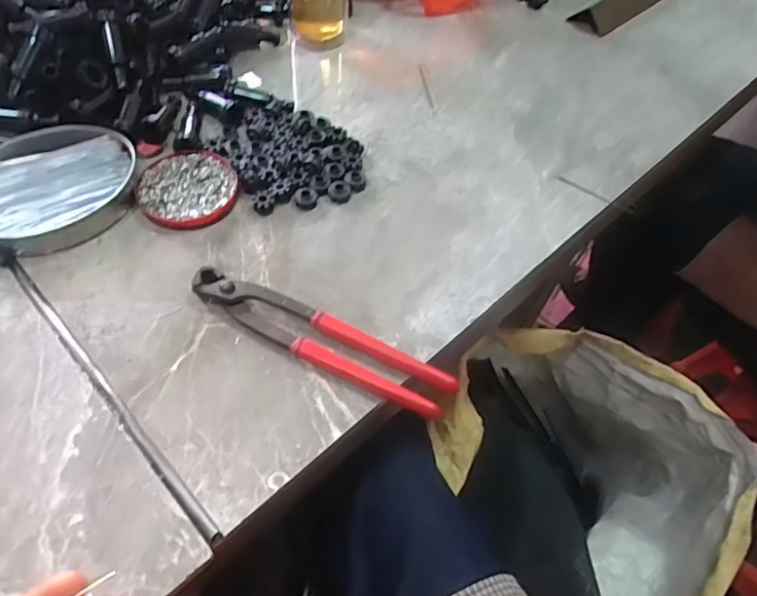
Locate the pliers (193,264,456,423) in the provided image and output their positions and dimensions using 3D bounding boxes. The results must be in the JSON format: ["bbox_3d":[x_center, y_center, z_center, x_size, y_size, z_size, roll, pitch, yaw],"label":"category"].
[{"bbox_3d":[-0.044,0.029,0.401,0.201,0.016,0.034,25,57,12],"label":"pliers"}]

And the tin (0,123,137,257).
[{"bbox_3d":[-0.266,-0.091,0.455,0.135,0.029,0.104,-30,63,-23],"label":"tin"}]

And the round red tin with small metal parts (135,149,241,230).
[{"bbox_3d":[-0.160,-0.092,0.471,0.080,0.008,0.080,2,56,-3],"label":"round red tin with small metal parts"}]

